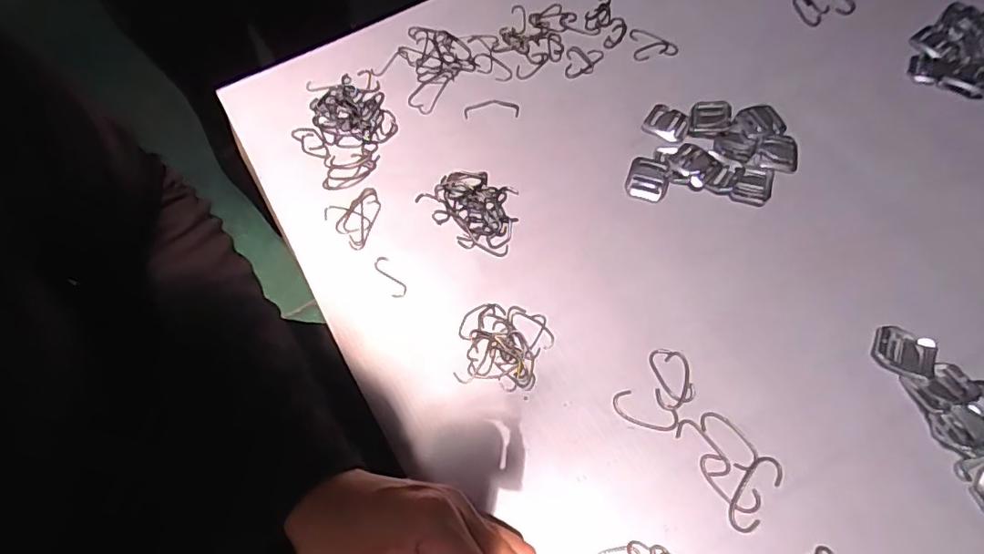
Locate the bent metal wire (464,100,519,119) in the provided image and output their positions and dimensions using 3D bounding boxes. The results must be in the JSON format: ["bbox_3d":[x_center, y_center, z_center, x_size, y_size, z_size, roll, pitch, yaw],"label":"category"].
[{"bbox_3d":[0.000,-0.141,0.465,0.045,0.004,0.019,1,65,4],"label":"bent metal wire"}]

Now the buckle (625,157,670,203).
[{"bbox_3d":[0.120,-0.075,0.428,0.030,0.006,0.034,13,66,9],"label":"buckle"}]

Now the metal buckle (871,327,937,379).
[{"bbox_3d":[0.268,0.049,0.362,0.036,0.005,0.028,21,68,12],"label":"metal buckle"}]

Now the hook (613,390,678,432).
[{"bbox_3d":[0.098,0.086,0.354,0.042,0.004,0.018,21,68,12],"label":"hook"}]

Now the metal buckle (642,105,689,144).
[{"bbox_3d":[0.142,-0.124,0.452,0.034,0.006,0.028,33,71,17],"label":"metal buckle"}]

